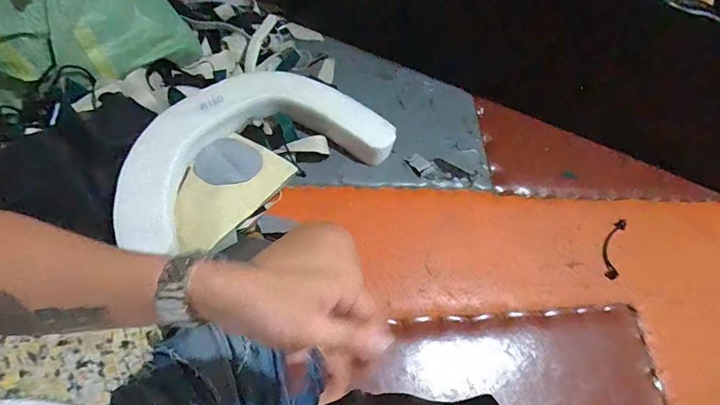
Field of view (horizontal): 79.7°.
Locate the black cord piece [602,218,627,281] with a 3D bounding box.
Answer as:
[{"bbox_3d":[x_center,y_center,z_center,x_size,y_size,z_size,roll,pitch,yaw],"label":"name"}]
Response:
[{"bbox_3d":[0.543,0.095,0.928,0.041,0.009,0.153,23,61,9],"label":"black cord piece"}]

